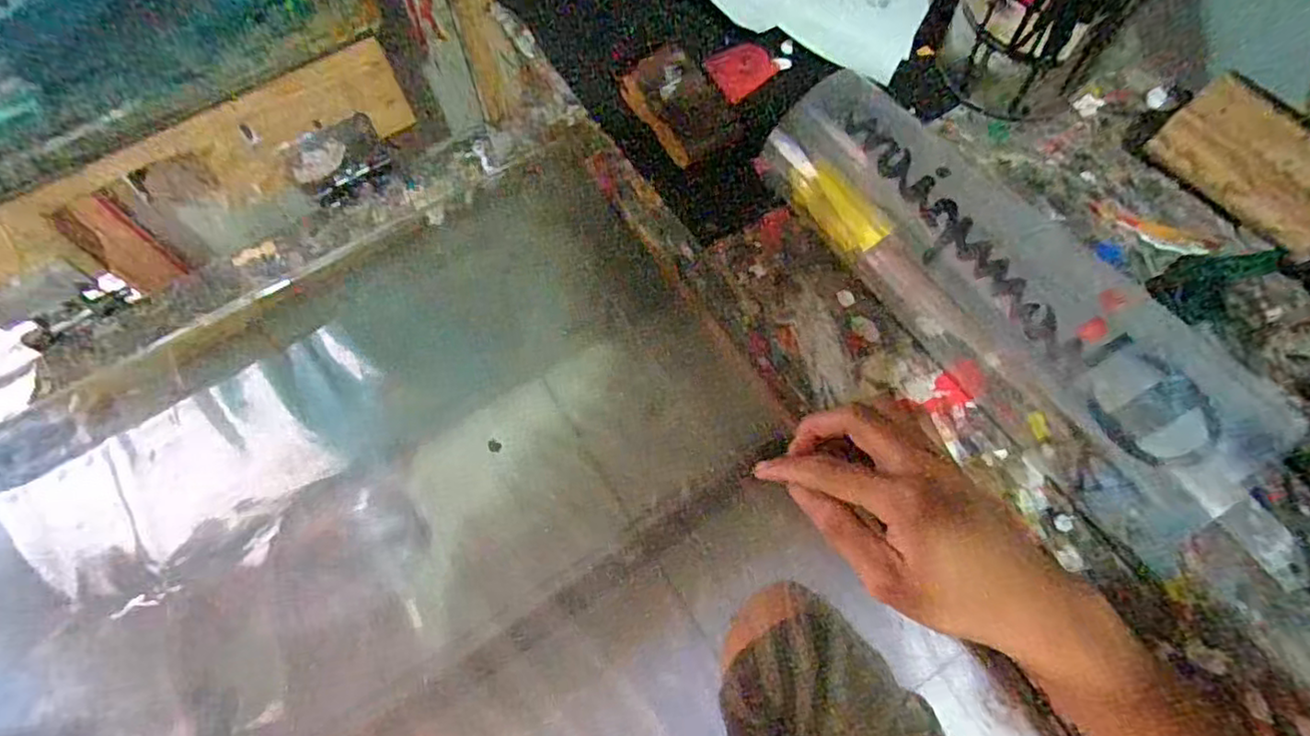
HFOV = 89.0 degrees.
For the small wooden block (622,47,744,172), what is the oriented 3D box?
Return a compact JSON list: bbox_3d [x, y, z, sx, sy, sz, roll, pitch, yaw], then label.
[{"bbox_3d":[0.017,-0.191,0.484,0.055,0.026,0.090,-31,68,-11],"label":"small wooden block"}]

